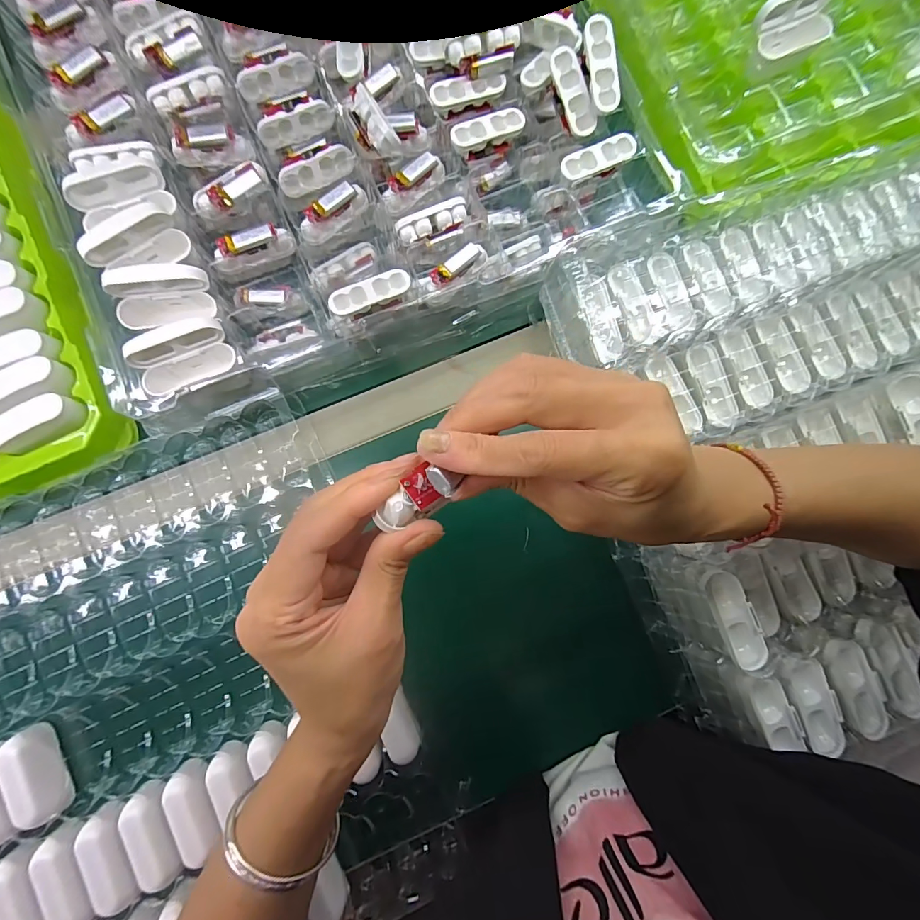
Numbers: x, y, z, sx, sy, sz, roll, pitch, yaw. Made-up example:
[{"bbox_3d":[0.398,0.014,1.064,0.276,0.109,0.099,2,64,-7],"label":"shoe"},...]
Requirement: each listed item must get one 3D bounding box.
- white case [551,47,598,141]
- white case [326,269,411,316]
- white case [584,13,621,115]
[{"bbox_3d":[0.090,-0.292,0.330,0.020,0.008,0.064,-25,101,-3],"label":"white case"},{"bbox_3d":[-0.068,-0.128,0.316,0.062,0.006,0.021,-25,86,-3],"label":"white case"},{"bbox_3d":[0.107,-0.299,0.312,0.021,0.008,0.064,-13,101,-2],"label":"white case"}]

